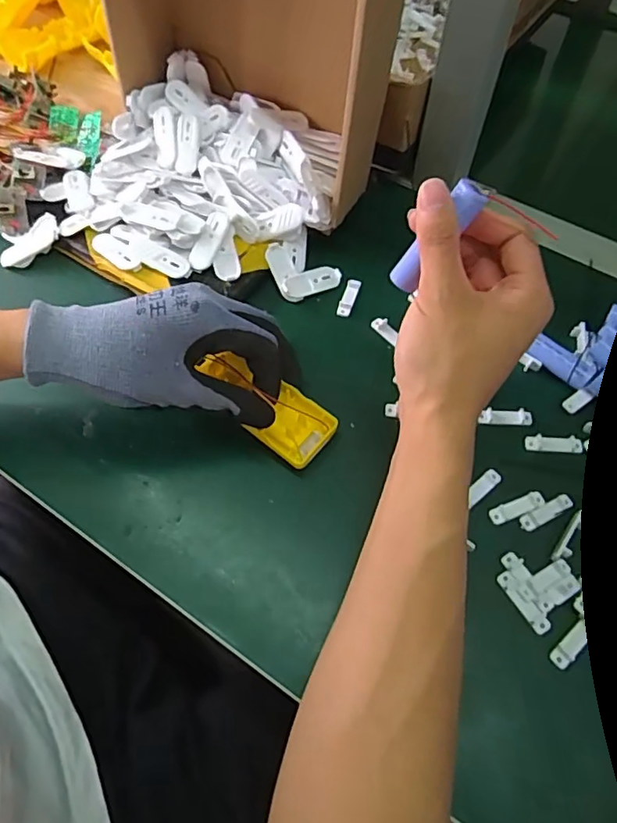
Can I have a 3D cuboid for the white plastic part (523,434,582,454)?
[{"bbox_3d":[0.161,0.020,0.352,0.036,0.004,0.011,5,60,2],"label":"white plastic part"}]

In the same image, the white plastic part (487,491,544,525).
[{"bbox_3d":[0.129,0.060,0.333,0.036,0.005,0.010,-17,61,-11],"label":"white plastic part"}]

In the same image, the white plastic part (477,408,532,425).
[{"bbox_3d":[0.134,0.004,0.364,0.034,0.004,0.011,4,60,1],"label":"white plastic part"}]

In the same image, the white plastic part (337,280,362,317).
[{"bbox_3d":[0.031,-0.089,0.422,0.011,0.005,0.035,17,61,9],"label":"white plastic part"}]

